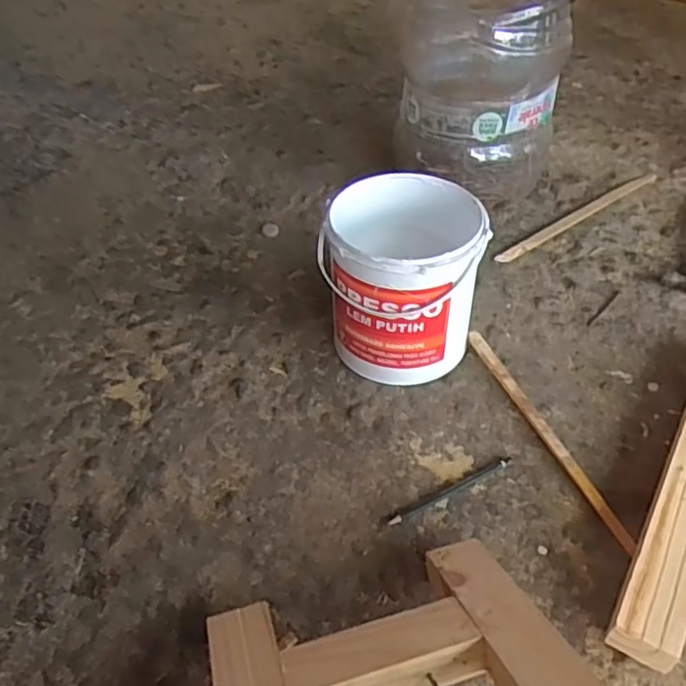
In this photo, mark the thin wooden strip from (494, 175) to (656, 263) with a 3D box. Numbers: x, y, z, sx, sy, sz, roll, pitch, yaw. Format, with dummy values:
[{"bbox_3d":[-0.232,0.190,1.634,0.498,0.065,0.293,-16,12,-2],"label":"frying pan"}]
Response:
[{"bbox_3d":[0.389,-0.209,1.048,0.384,0.006,0.028,-28,52,-25],"label":"thin wooden strip"}]

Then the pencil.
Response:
[{"bbox_3d":[0.117,0.156,0.684,0.154,0.006,0.009,-21,49,-19],"label":"pencil"}]

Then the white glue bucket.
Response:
[{"bbox_3d":[0.067,-0.075,0.792,0.177,0.196,0.178,0,45,0],"label":"white glue bucket"}]

